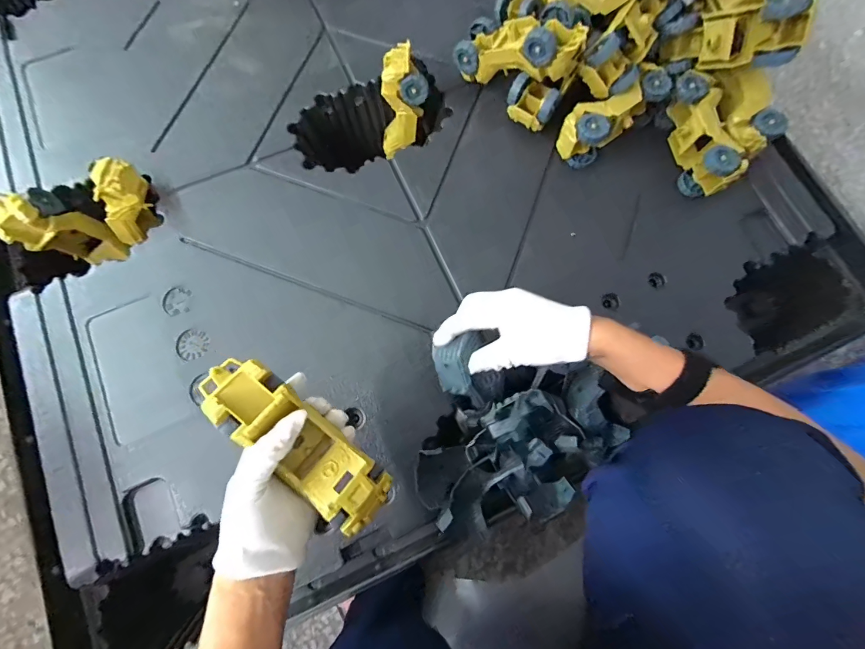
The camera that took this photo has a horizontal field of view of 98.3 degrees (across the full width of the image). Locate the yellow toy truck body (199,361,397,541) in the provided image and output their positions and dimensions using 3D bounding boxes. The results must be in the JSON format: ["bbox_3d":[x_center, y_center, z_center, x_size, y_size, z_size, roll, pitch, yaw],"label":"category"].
[{"bbox_3d":[-0.111,0.093,0.308,0.170,0.052,0.051,44,80,-4],"label":"yellow toy truck body"}]

